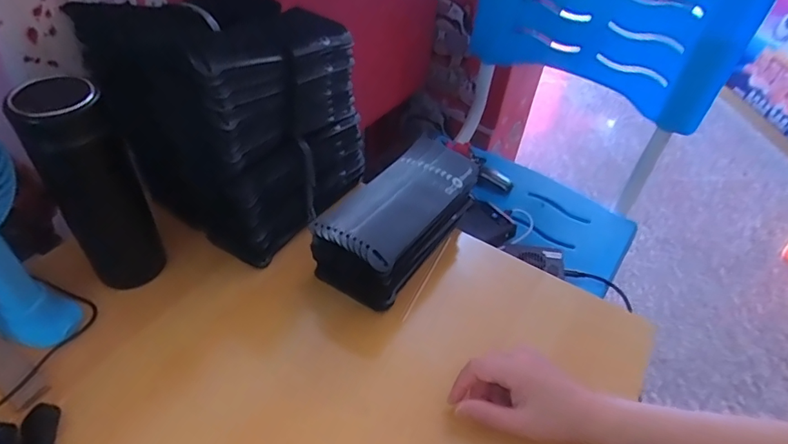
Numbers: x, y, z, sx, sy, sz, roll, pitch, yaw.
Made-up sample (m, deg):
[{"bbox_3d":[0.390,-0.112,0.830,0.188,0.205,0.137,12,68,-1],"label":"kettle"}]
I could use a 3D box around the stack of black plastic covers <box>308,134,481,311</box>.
[{"bbox_3d":[0.009,-0.008,0.561,0.095,0.090,0.223,29,50,20],"label":"stack of black plastic covers"}]

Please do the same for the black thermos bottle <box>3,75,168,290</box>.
[{"bbox_3d":[-0.282,-0.026,0.471,0.069,0.204,0.061,1,46,-6],"label":"black thermos bottle"}]

